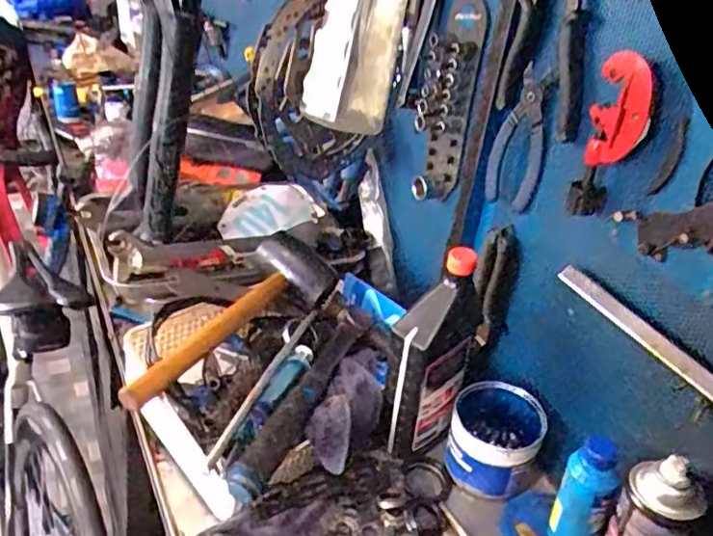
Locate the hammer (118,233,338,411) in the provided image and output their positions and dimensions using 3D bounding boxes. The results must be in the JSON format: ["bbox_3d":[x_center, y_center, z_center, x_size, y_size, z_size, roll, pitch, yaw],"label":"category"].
[{"bbox_3d":[-0.132,0.046,0.780,0.106,0.059,0.369,20,34,20],"label":"hammer"}]

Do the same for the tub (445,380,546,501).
[{"bbox_3d":[0.158,0.195,0.737,0.092,0.097,0.097,5,32,-3],"label":"tub"}]

